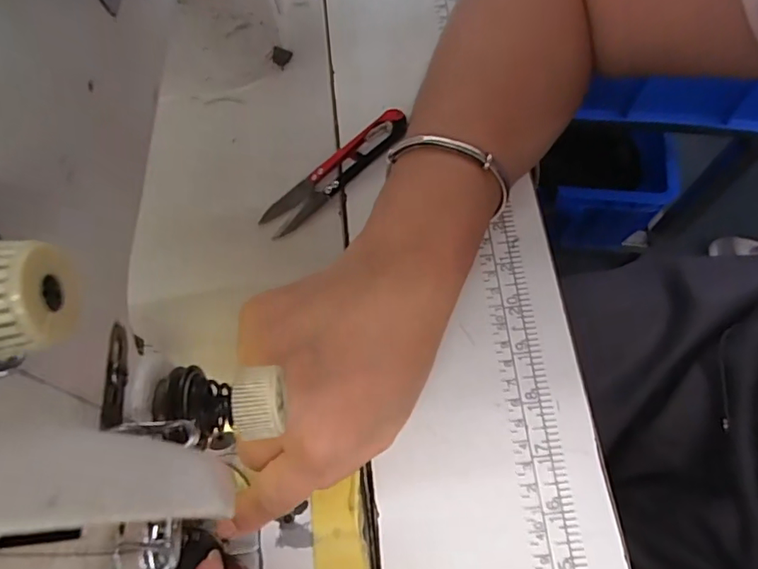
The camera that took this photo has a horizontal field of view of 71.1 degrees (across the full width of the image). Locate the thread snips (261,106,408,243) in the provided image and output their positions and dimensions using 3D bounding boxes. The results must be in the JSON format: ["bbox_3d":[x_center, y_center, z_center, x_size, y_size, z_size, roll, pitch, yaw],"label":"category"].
[{"bbox_3d":[-0.026,-0.067,0.314,0.102,0.019,0.020,-38,71,-12],"label":"thread snips"}]

